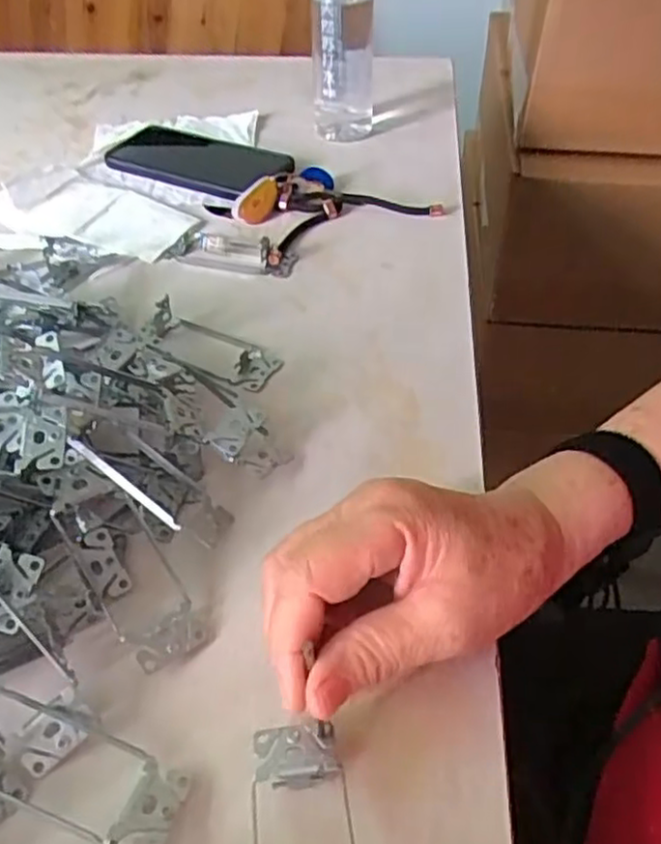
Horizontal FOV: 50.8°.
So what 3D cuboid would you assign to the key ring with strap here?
[{"bbox_3d":[-0.007,-0.187,0.579,0.156,0.022,0.116,-22,50,-19],"label":"key ring with strap"}]

